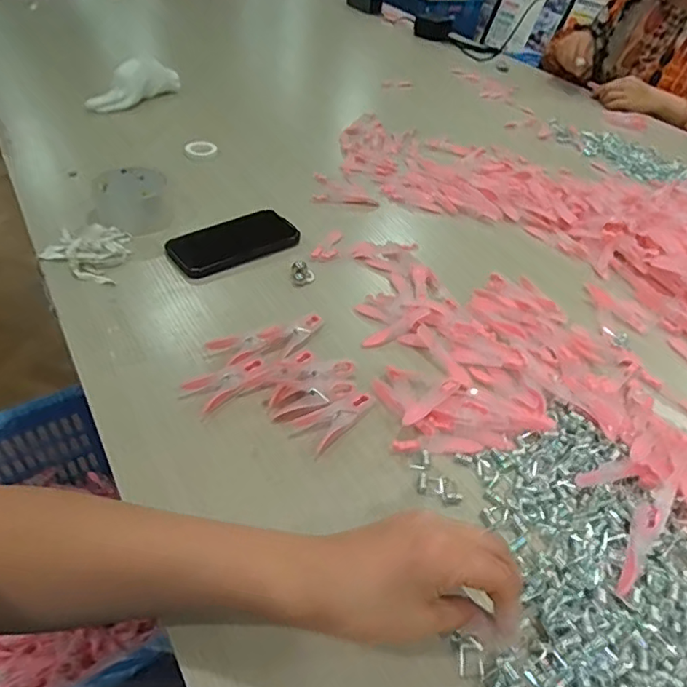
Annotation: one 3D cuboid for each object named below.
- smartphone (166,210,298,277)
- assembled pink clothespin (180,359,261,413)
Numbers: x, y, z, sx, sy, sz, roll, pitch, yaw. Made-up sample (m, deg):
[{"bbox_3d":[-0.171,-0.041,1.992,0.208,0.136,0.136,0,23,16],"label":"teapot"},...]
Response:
[{"bbox_3d":[-0.128,-0.119,0.624,0.151,0.015,0.075,-25,51,-30],"label":"smartphone"},{"bbox_3d":[-0.105,0.031,0.472,0.031,0.018,0.067,32,48,26],"label":"assembled pink clothespin"}]

